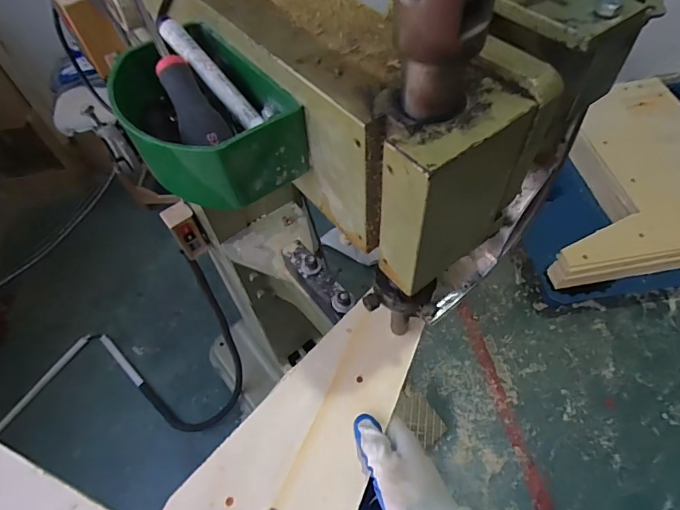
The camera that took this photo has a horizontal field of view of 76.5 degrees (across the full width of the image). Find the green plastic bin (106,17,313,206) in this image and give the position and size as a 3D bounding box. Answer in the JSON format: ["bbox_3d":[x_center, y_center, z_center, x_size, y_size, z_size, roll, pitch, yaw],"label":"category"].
[{"bbox_3d":[-0.095,-0.100,0.307,0.090,0.054,0.137,-30,59,-16],"label":"green plastic bin"}]

